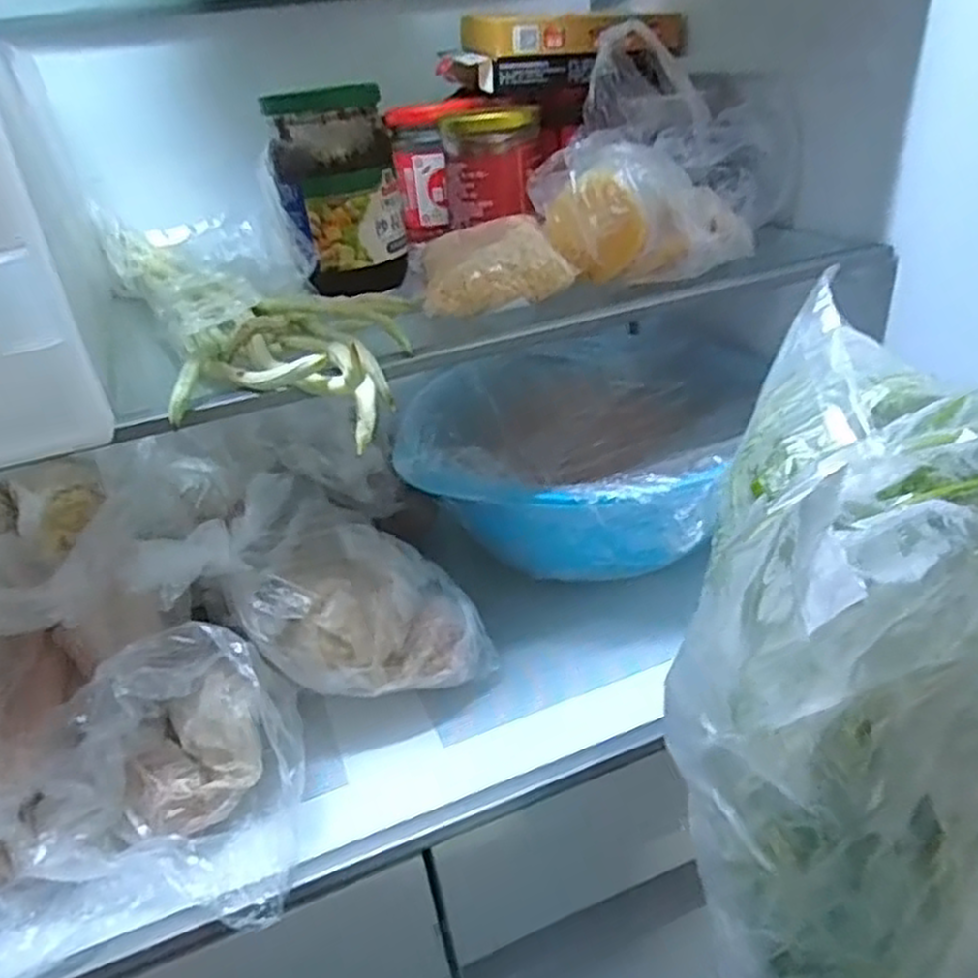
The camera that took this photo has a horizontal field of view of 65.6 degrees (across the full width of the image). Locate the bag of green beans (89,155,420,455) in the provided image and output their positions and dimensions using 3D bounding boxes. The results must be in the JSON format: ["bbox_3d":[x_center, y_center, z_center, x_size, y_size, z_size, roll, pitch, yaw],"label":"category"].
[{"bbox_3d":[-0.143,-0.121,0.443,0.123,0.054,0.332,-18,34,-22],"label":"bag of green beans"}]

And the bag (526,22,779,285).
[{"bbox_3d":[0.107,-0.207,0.473,0.145,0.111,0.163,6,33,15],"label":"bag"}]

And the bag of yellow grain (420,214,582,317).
[{"bbox_3d":[0.002,-0.139,0.461,0.084,0.032,0.094,-6,32,-3],"label":"bag of yellow grain"}]

